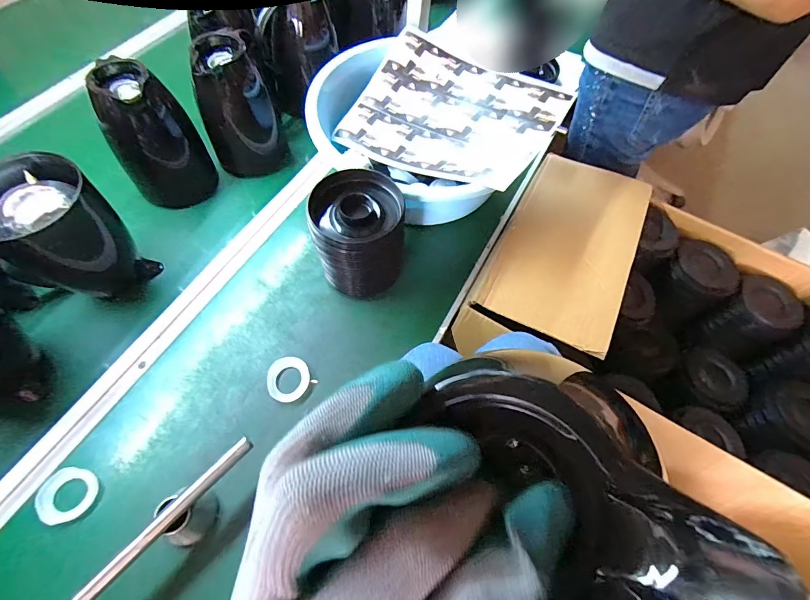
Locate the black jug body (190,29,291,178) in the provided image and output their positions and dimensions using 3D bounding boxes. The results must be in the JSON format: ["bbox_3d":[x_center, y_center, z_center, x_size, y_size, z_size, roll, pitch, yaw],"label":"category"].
[{"bbox_3d":[-0.277,-0.324,0.662,0.119,0.211,0.113,-15,63,-11],"label":"black jug body"}]

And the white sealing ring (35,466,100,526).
[{"bbox_3d":[-0.393,0.226,0.456,0.053,0.011,0.057,1,62,-2],"label":"white sealing ring"}]

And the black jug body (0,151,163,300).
[{"bbox_3d":[-0.444,-0.076,0.513,0.120,0.182,0.112,10,62,2],"label":"black jug body"}]

